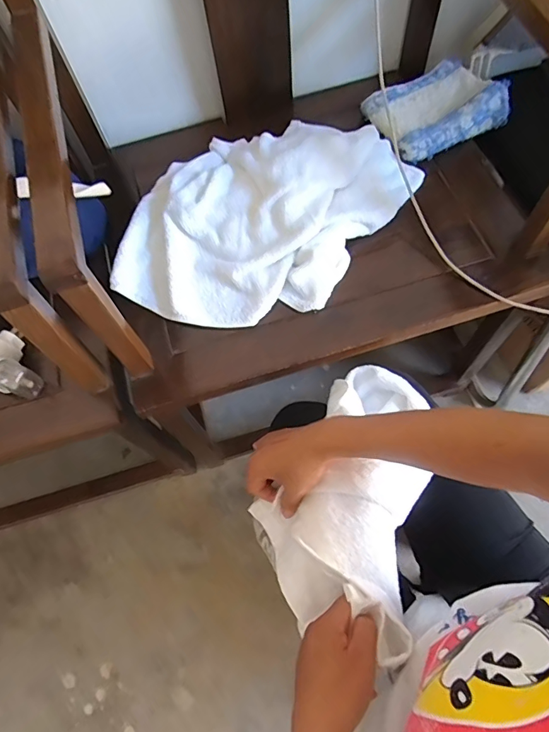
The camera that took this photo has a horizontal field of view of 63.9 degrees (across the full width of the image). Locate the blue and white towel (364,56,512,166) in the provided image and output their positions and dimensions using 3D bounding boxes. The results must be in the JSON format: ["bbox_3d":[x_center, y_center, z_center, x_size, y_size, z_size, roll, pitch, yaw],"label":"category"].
[{"bbox_3d":[0.241,-0.403,0.679,0.177,0.068,0.152,-23,66,-5],"label":"blue and white towel"}]

